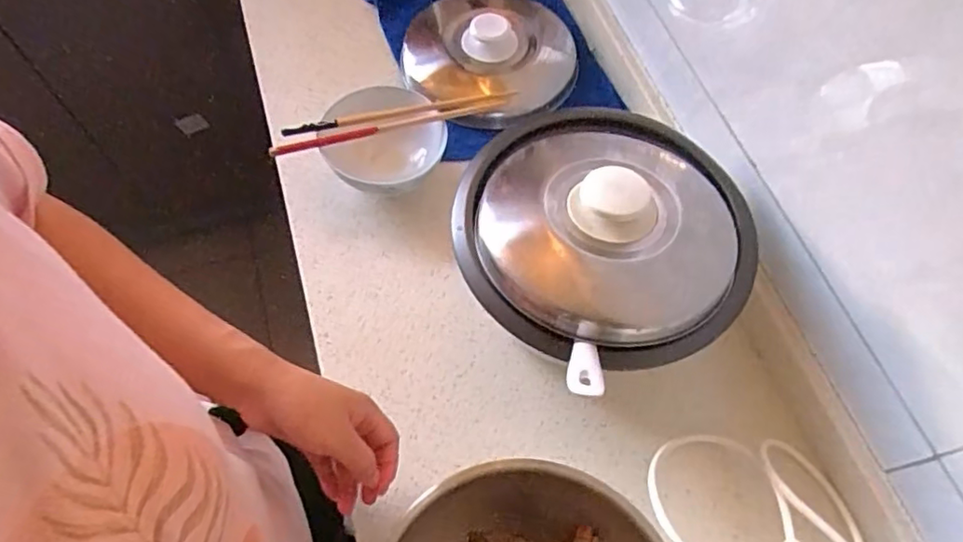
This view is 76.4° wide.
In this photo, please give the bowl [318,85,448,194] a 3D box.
[{"bbox_3d":[-0.101,-0.125,0.629,0.111,0.076,0.115,0,63,-1],"label":"bowl"}]

